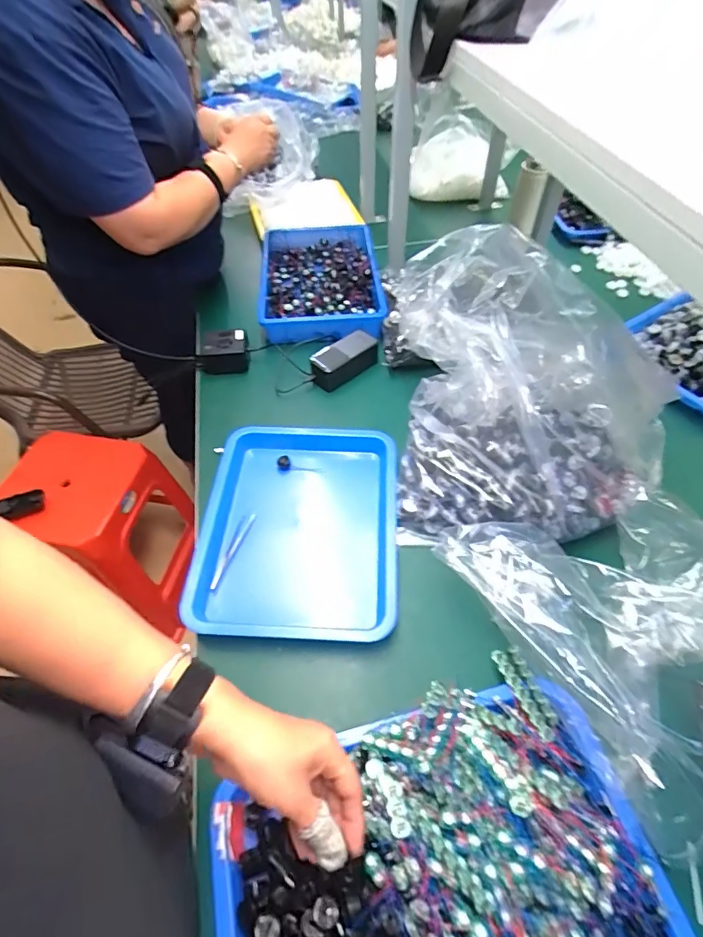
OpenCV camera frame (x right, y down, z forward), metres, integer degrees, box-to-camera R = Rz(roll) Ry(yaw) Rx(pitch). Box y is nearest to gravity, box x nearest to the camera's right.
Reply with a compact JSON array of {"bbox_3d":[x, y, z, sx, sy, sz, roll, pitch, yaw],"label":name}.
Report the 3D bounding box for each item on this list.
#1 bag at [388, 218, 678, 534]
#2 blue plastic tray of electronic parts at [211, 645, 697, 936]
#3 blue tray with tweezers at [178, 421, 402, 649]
[{"bbox_3d":[0.225,-0.106,0.606,0.334,0.271,0.310,-6,52,-3],"label":"bag"},{"bbox_3d":[0.077,0.357,0.386,0.370,0.084,0.305,-13,53,-8],"label":"blue plastic tray of electronic parts"},{"bbox_3d":[-0.070,0.084,0.671,0.266,0.064,0.334,0,52,2],"label":"blue tray with tweezers"}]

